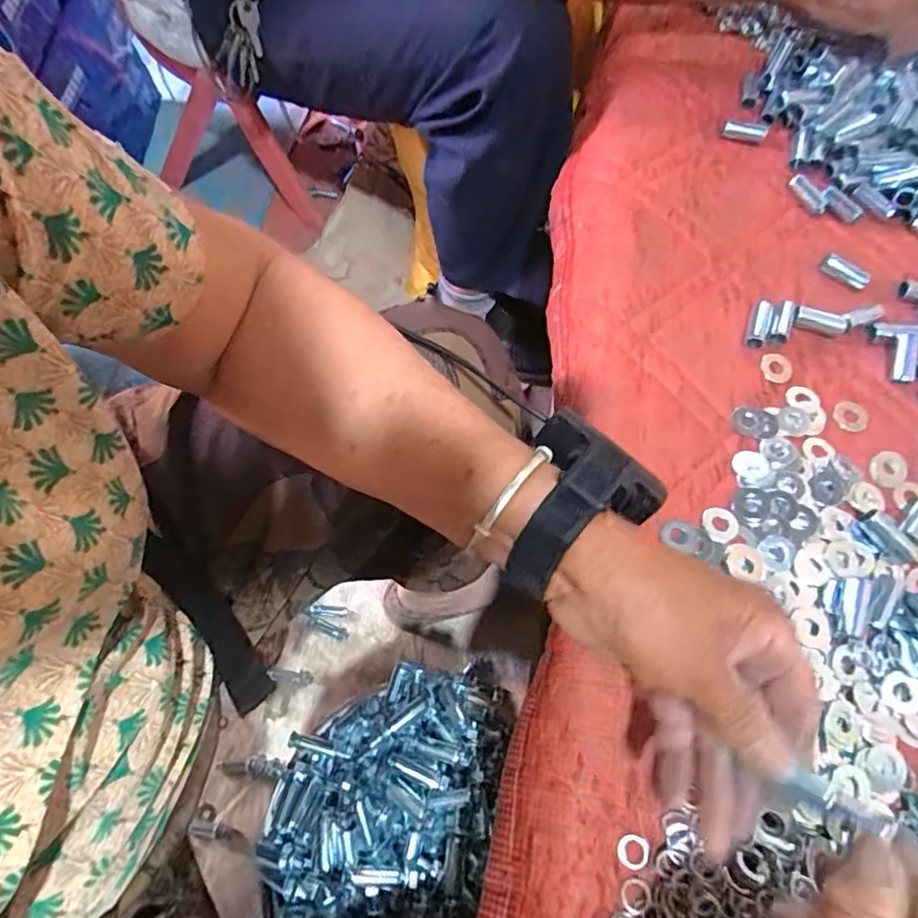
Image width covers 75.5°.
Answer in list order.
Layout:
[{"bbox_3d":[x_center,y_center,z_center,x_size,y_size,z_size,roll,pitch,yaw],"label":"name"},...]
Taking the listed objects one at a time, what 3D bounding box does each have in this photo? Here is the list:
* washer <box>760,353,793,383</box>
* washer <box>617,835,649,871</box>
[{"bbox_3d":[0.216,-0.062,0.402,0.020,0.004,0.021,7,66,1],"label":"washer"},{"bbox_3d":[0.084,0.189,0.285,0.015,0.004,0.014,1,66,-1],"label":"washer"}]

